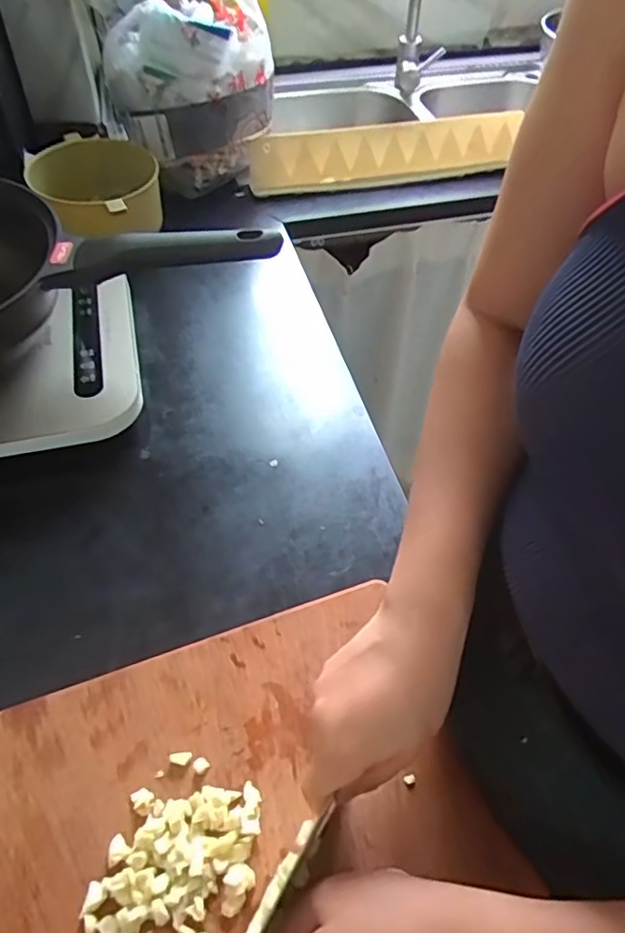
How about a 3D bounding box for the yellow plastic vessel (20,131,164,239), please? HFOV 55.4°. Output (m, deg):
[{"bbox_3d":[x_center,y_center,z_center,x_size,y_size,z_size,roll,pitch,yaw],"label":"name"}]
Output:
[{"bbox_3d":[-0.282,-0.369,0.780,0.156,0.075,0.203,-10,52,-11],"label":"yellow plastic vessel"}]

